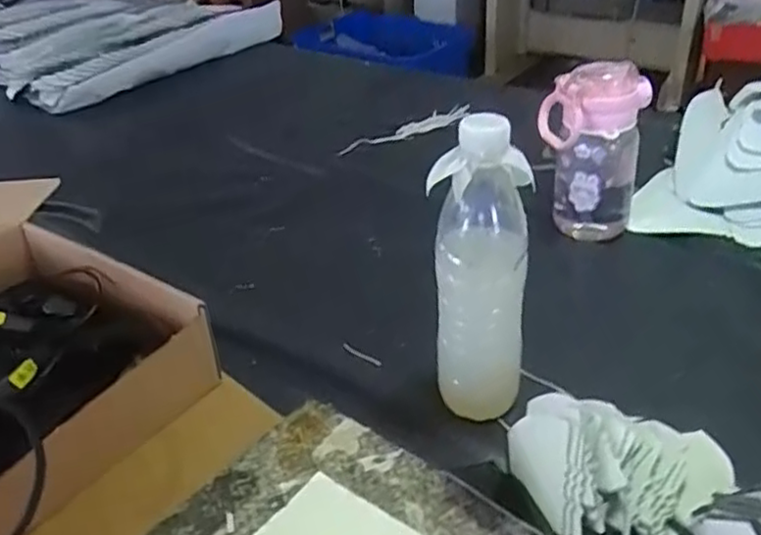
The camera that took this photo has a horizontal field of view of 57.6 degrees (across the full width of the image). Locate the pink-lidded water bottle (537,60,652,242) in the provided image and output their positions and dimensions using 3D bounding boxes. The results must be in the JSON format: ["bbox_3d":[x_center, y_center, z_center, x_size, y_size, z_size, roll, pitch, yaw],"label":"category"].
[{"bbox_3d":[0.219,-0.116,0.727,0.078,0.192,0.073,-18,36,-24],"label":"pink-lidded water bottle"}]

